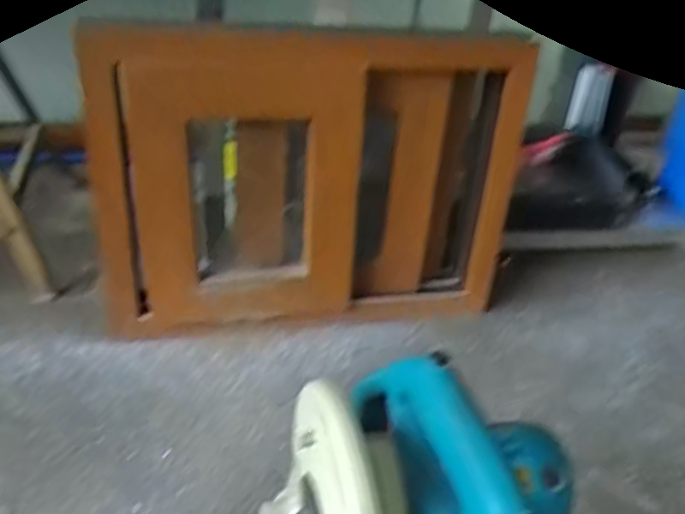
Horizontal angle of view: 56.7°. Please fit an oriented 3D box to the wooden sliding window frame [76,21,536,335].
[{"bbox_3d":[-0.045,-0.120,1.208,0.792,0.555,0.114,-6,32,-19],"label":"wooden sliding window frame"}]

